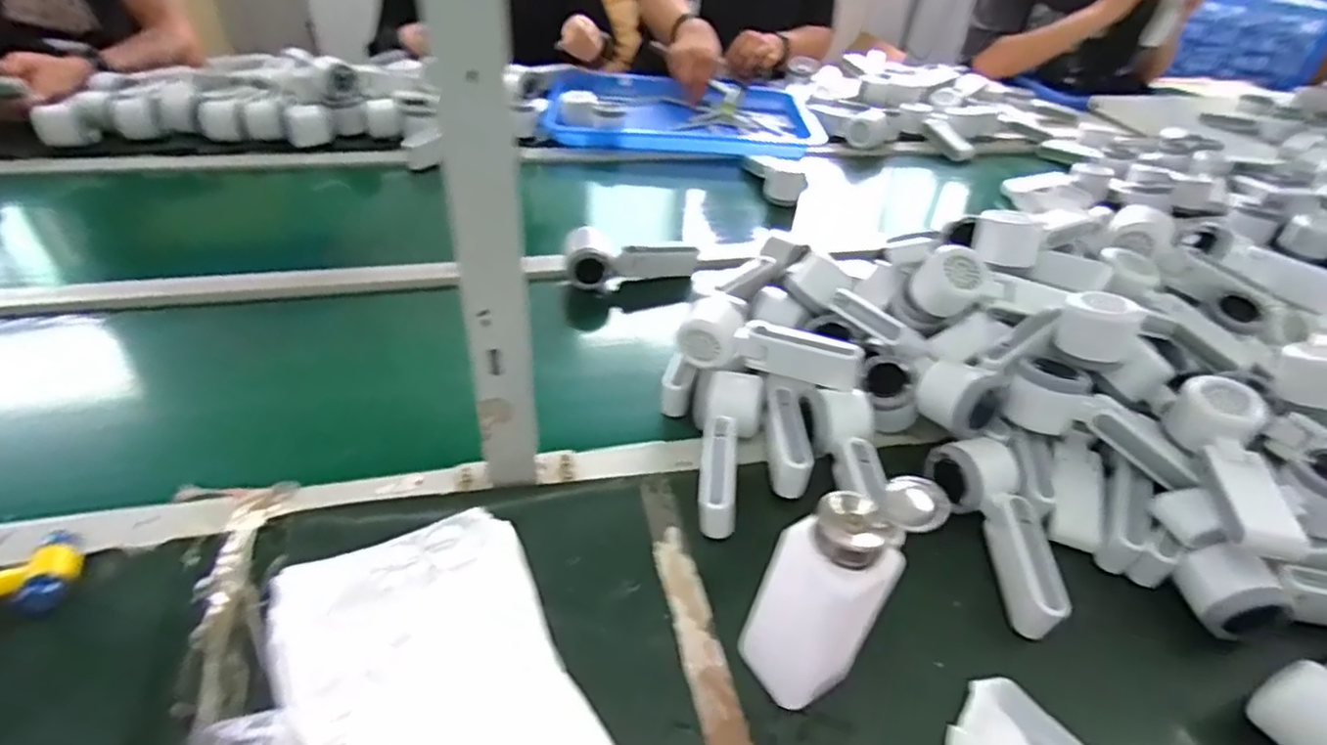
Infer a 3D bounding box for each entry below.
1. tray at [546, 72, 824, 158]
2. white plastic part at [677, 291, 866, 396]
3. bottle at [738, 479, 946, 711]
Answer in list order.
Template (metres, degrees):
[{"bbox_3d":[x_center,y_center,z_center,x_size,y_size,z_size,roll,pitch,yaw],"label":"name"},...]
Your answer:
[{"bbox_3d":[0.037,-0.468,1.244,0.473,0.061,0.269,5,40,-1],"label":"tray"},{"bbox_3d":[0.103,-0.033,0.647,0.163,0.050,0.069,15,41,11],"label":"white plastic part"},{"bbox_3d":[0.101,0.136,0.424,0.068,0.176,0.064,-29,52,-34],"label":"bottle"}]

